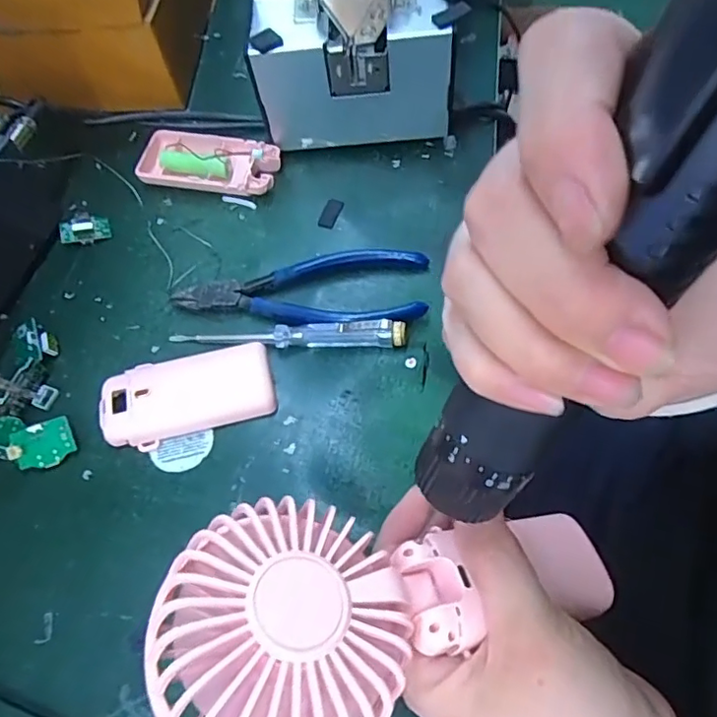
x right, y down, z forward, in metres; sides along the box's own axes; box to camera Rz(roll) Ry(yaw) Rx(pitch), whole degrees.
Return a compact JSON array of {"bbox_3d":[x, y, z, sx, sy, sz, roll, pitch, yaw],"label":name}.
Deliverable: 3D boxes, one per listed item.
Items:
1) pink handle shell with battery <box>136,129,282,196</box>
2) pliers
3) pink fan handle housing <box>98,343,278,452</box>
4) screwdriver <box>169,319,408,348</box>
[{"bbox_3d":[-0.103,-0.136,0.397,0.092,0.018,0.045,10,64,8],"label":"pink handle shell with battery"},{"bbox_3d":[-0.035,-0.045,0.347,0.149,0.012,0.055,5,63,5],"label":"pliers"},{"bbox_3d":[-0.095,0.019,0.314,0.093,0.016,0.045,-15,63,-5],"label":"pink fan handle housing"},{"bbox_3d":[-0.042,-0.014,0.326,0.136,0.020,0.014,1,63,3],"label":"screwdriver"}]

